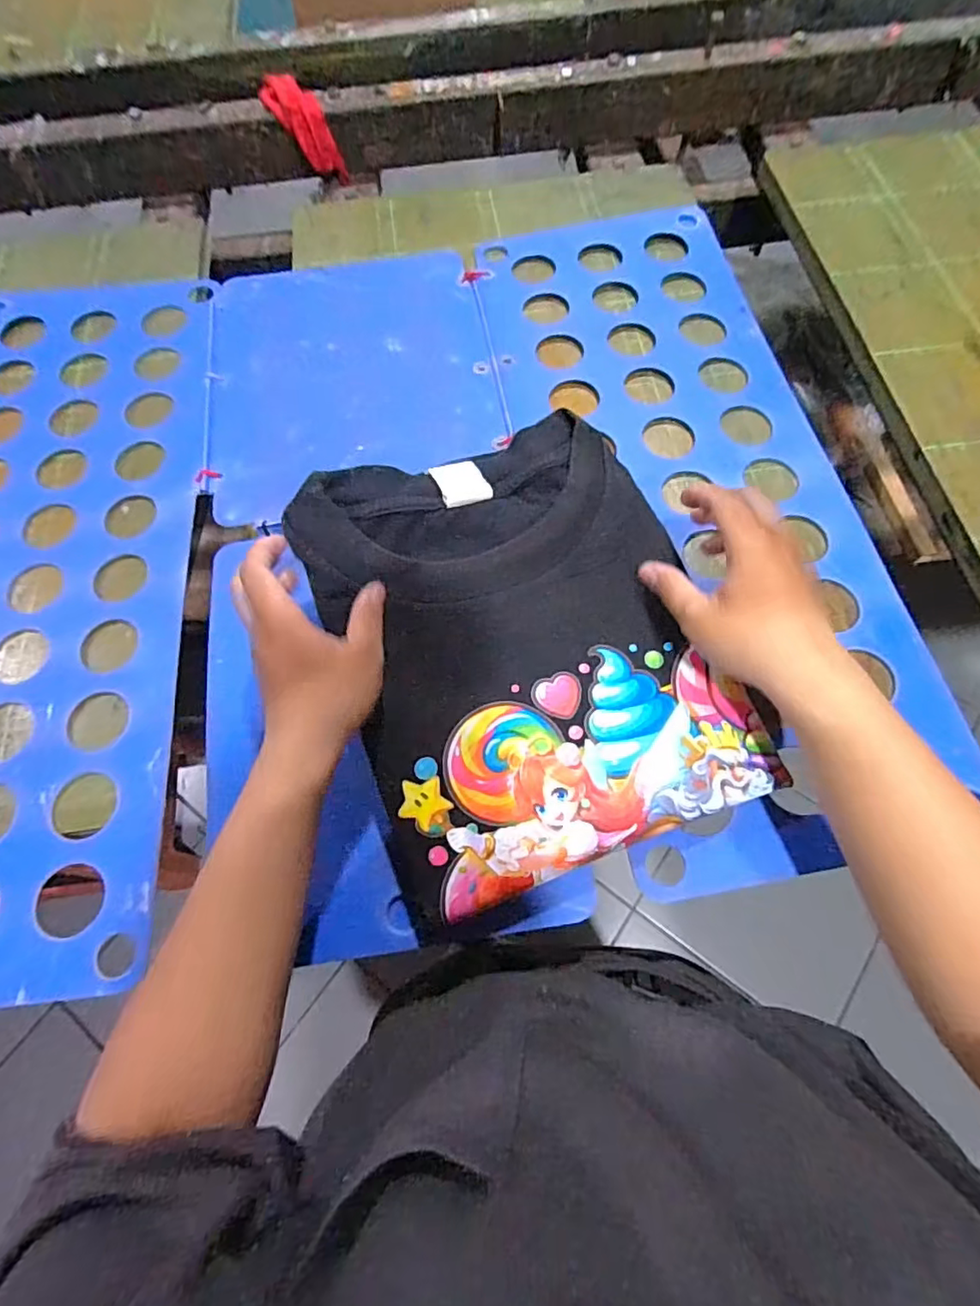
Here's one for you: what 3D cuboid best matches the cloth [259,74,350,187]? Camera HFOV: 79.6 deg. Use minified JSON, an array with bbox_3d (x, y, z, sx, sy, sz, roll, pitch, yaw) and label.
[{"bbox_3d":[-0.186,-0.531,0.592,0.106,0.035,0.047,47,70,-24],"label":"cloth"}]

